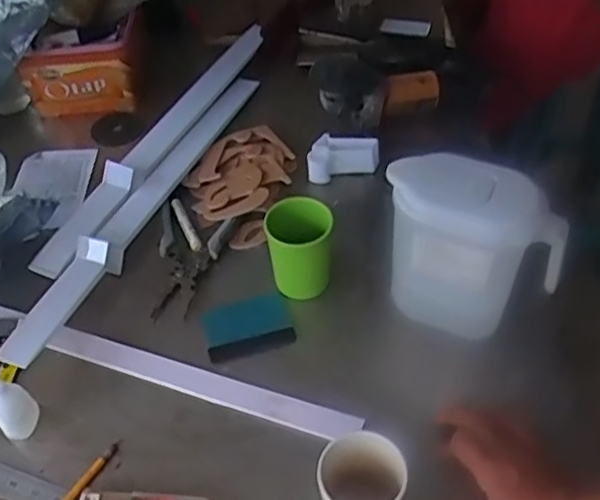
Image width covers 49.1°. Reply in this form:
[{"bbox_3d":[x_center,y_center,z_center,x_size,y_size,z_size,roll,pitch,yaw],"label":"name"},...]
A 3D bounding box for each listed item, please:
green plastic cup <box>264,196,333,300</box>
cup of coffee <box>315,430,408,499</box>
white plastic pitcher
[{"bbox_3d":[0.000,0.004,0.747,0.071,0.104,0.078,-2,48,2],"label":"green plastic cup"},{"bbox_3d":[0.058,0.214,0.575,0.076,0.088,0.078,-23,50,-16],"label":"cup of coffee"},{"bbox_3d":[0.178,0.007,0.699,0.179,0.195,0.091,12,50,14],"label":"white plastic pitcher"}]

